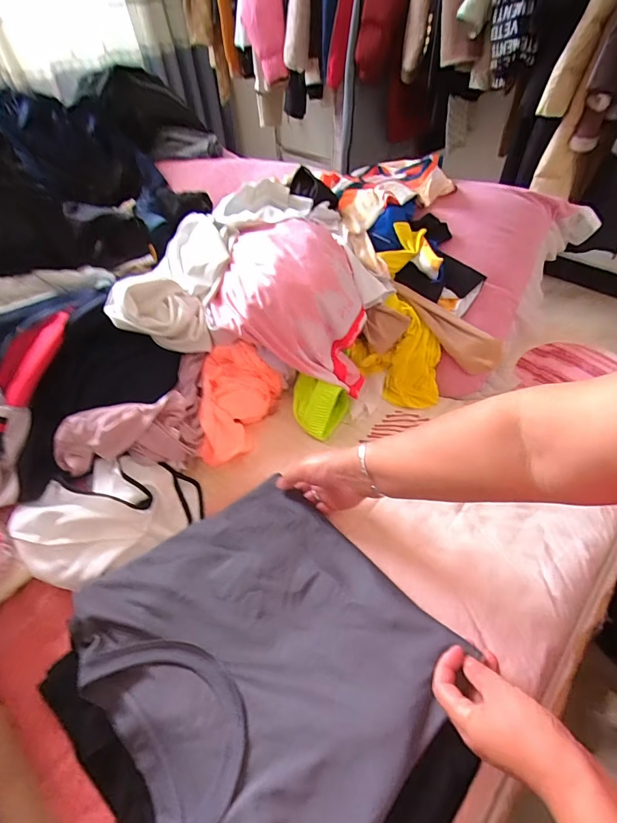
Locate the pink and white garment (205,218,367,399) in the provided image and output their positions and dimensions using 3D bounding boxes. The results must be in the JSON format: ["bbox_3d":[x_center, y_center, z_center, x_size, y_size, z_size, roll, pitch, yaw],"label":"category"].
[{"bbox_3d":[-0.018,-0.178,0.645,0.248,0.162,0.215,11,50,12],"label":"pink and white garment"}]

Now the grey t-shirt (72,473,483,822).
[{"bbox_3d":[-0.049,0.250,0.421,0.296,0.025,0.346,-35,56,-25],"label":"grey t-shirt"}]

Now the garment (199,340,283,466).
[{"bbox_3d":[-0.104,-0.014,0.609,0.115,0.100,0.159,-3,49,0],"label":"garment"}]

